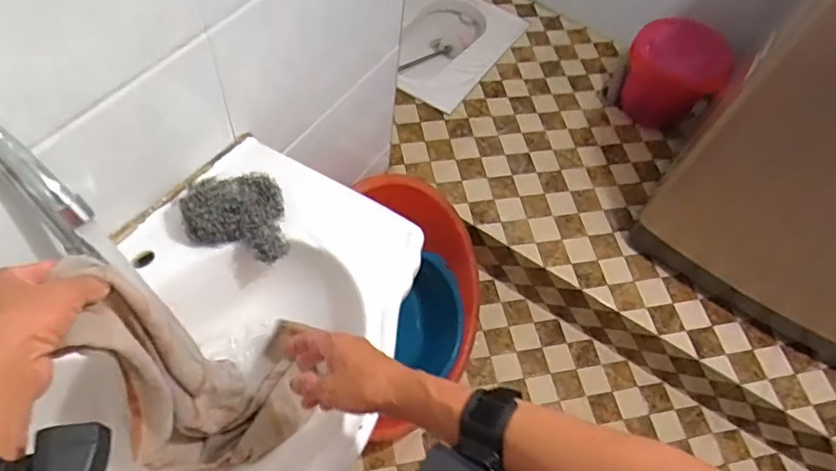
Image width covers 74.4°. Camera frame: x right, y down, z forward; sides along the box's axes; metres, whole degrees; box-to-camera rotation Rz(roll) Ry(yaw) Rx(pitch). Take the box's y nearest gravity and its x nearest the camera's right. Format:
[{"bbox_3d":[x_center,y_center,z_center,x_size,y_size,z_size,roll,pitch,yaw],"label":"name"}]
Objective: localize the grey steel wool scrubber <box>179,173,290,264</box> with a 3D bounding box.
[{"bbox_3d":[-0.239,-0.019,0.732,0.121,0.061,0.120,3,58,-4],"label":"grey steel wool scrubber"}]

